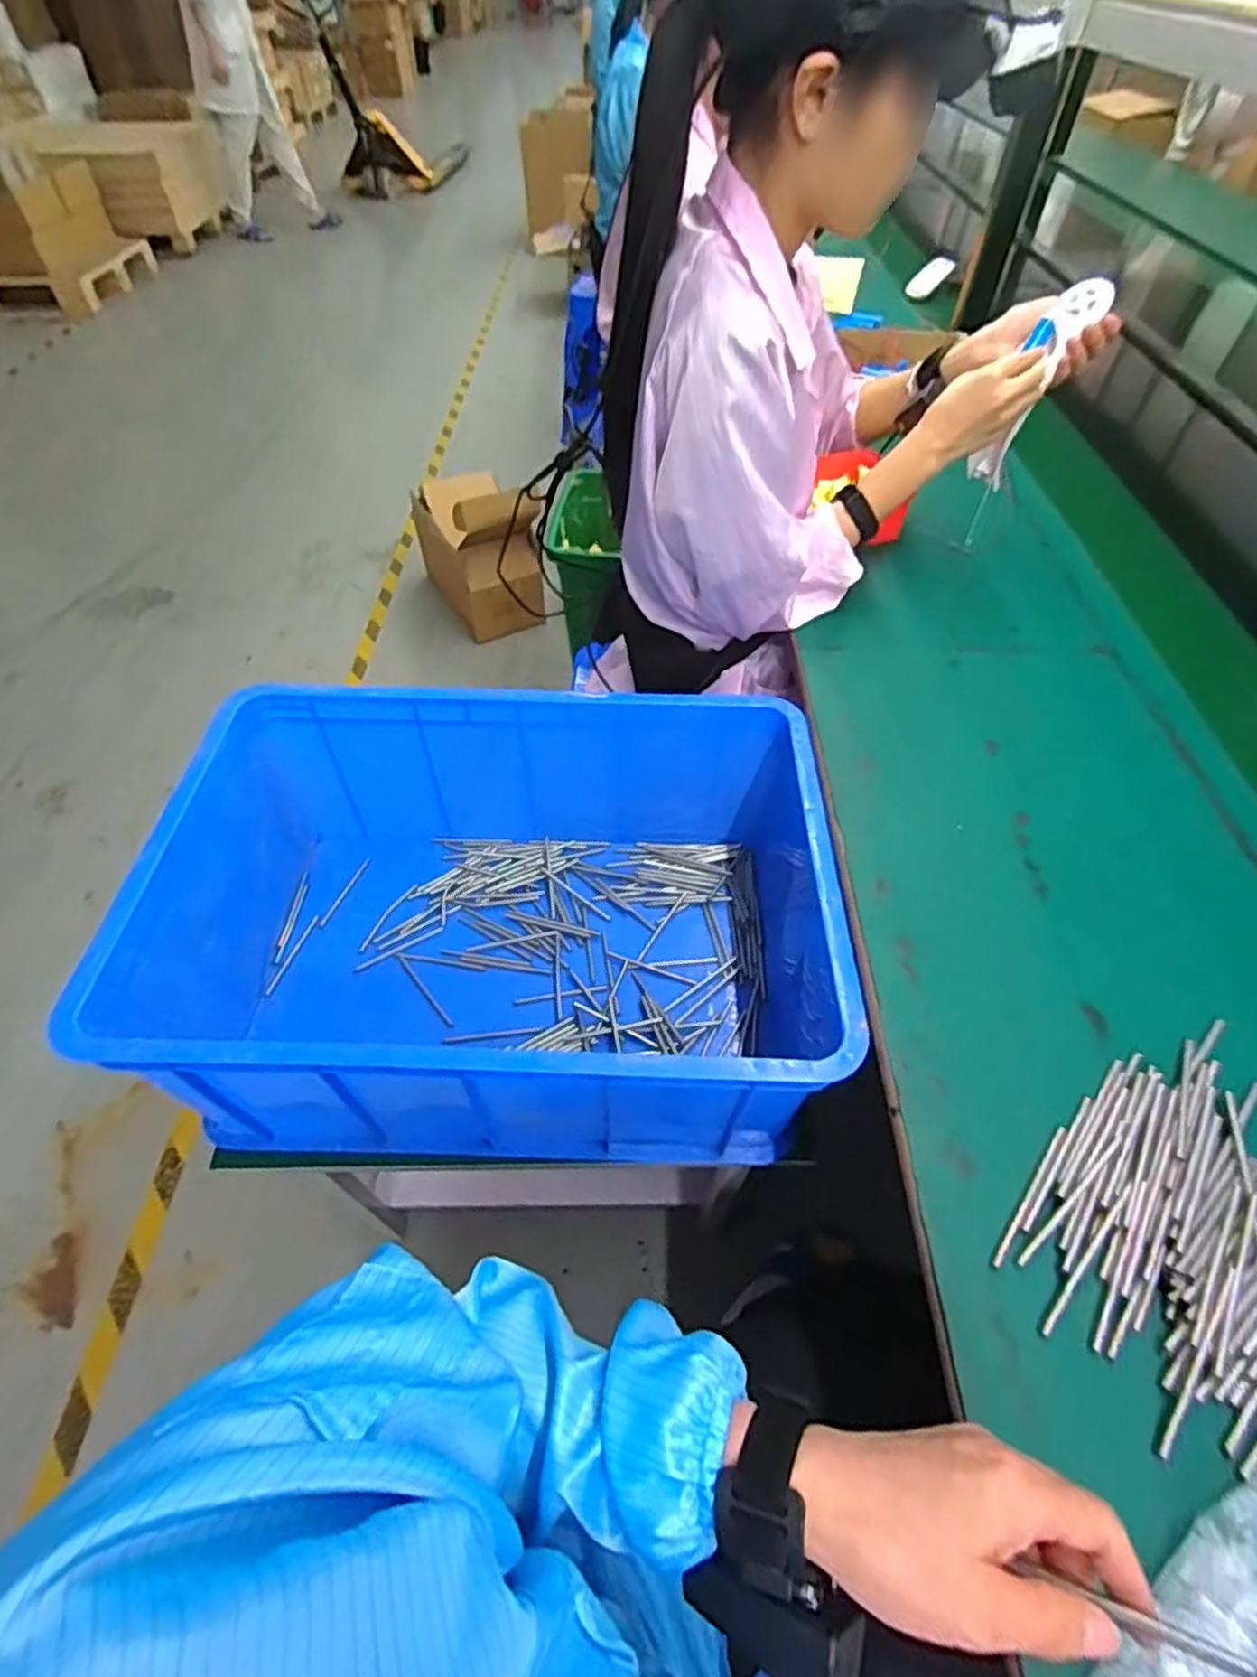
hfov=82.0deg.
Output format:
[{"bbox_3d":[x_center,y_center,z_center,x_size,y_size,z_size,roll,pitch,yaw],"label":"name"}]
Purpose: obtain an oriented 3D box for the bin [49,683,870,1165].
[{"bbox_3d":[-0.118,0.081,0.741,0.598,0.259,0.409,0,52,0],"label":"bin"}]

